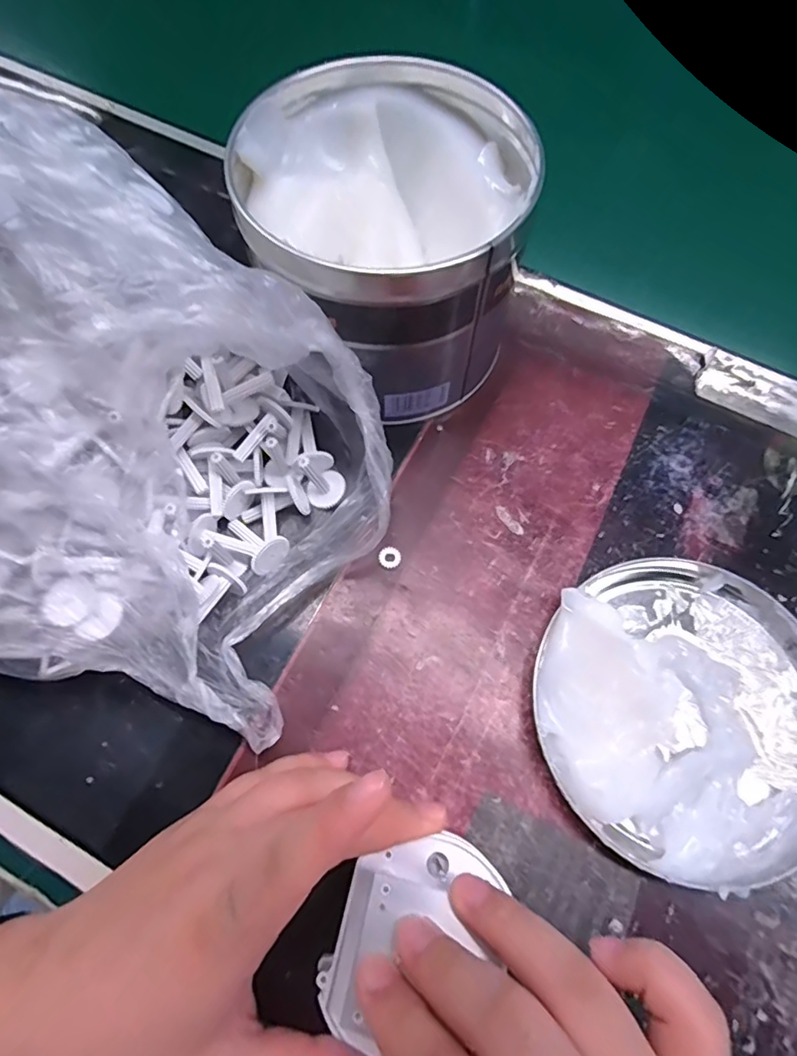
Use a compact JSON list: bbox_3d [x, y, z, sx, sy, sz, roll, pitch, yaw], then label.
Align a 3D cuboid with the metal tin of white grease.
[{"bbox_3d":[0.000,-0.138,0.269,0.126,0.097,0.120,0,69,-1],"label":"metal tin of white grease"}]

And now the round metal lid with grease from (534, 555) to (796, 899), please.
[{"bbox_3d":[0.123,0.074,0.227,0.126,0.029,0.127,0,69,-1],"label":"round metal lid with grease"}]

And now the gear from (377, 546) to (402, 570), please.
[{"bbox_3d":[-0.004,0.014,0.262,0.011,0.004,0.011,0,69,-1],"label":"gear"}]

